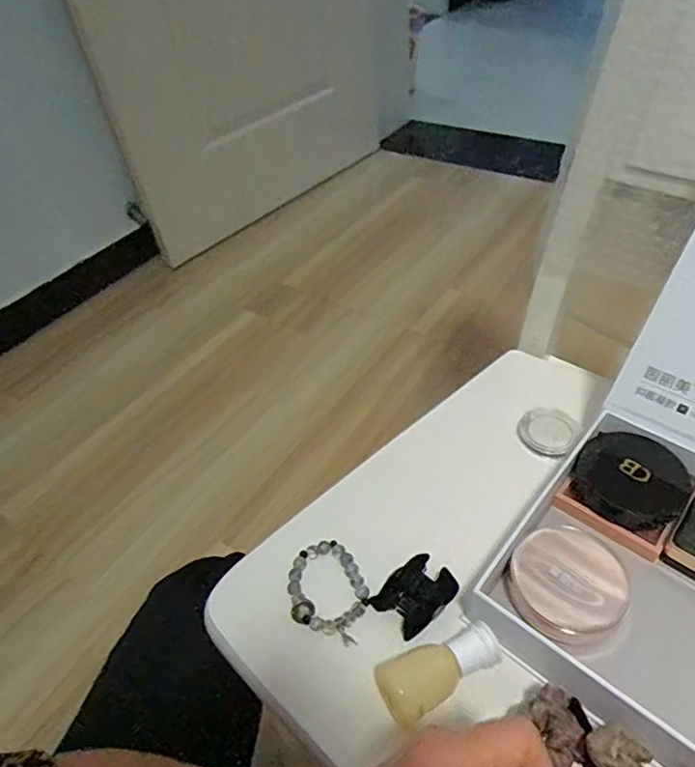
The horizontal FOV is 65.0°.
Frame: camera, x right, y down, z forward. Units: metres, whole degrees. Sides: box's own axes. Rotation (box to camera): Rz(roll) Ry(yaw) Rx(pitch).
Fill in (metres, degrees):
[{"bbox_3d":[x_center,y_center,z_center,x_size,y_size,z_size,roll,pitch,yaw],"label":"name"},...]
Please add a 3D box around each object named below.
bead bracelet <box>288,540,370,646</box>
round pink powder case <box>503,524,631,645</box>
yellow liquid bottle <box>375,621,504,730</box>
[{"bbox_3d":[-0.012,0.141,0.381,0.058,0.012,0.061,-4,46,4],"label":"bead bracelet"},{"bbox_3d":[0.143,0.128,0.353,0.068,0.026,0.070,-4,46,4],"label":"round pink powder case"},{"bbox_3d":[0.056,0.171,0.330,0.076,0.022,0.033,-27,49,-18],"label":"yellow liquid bottle"}]

